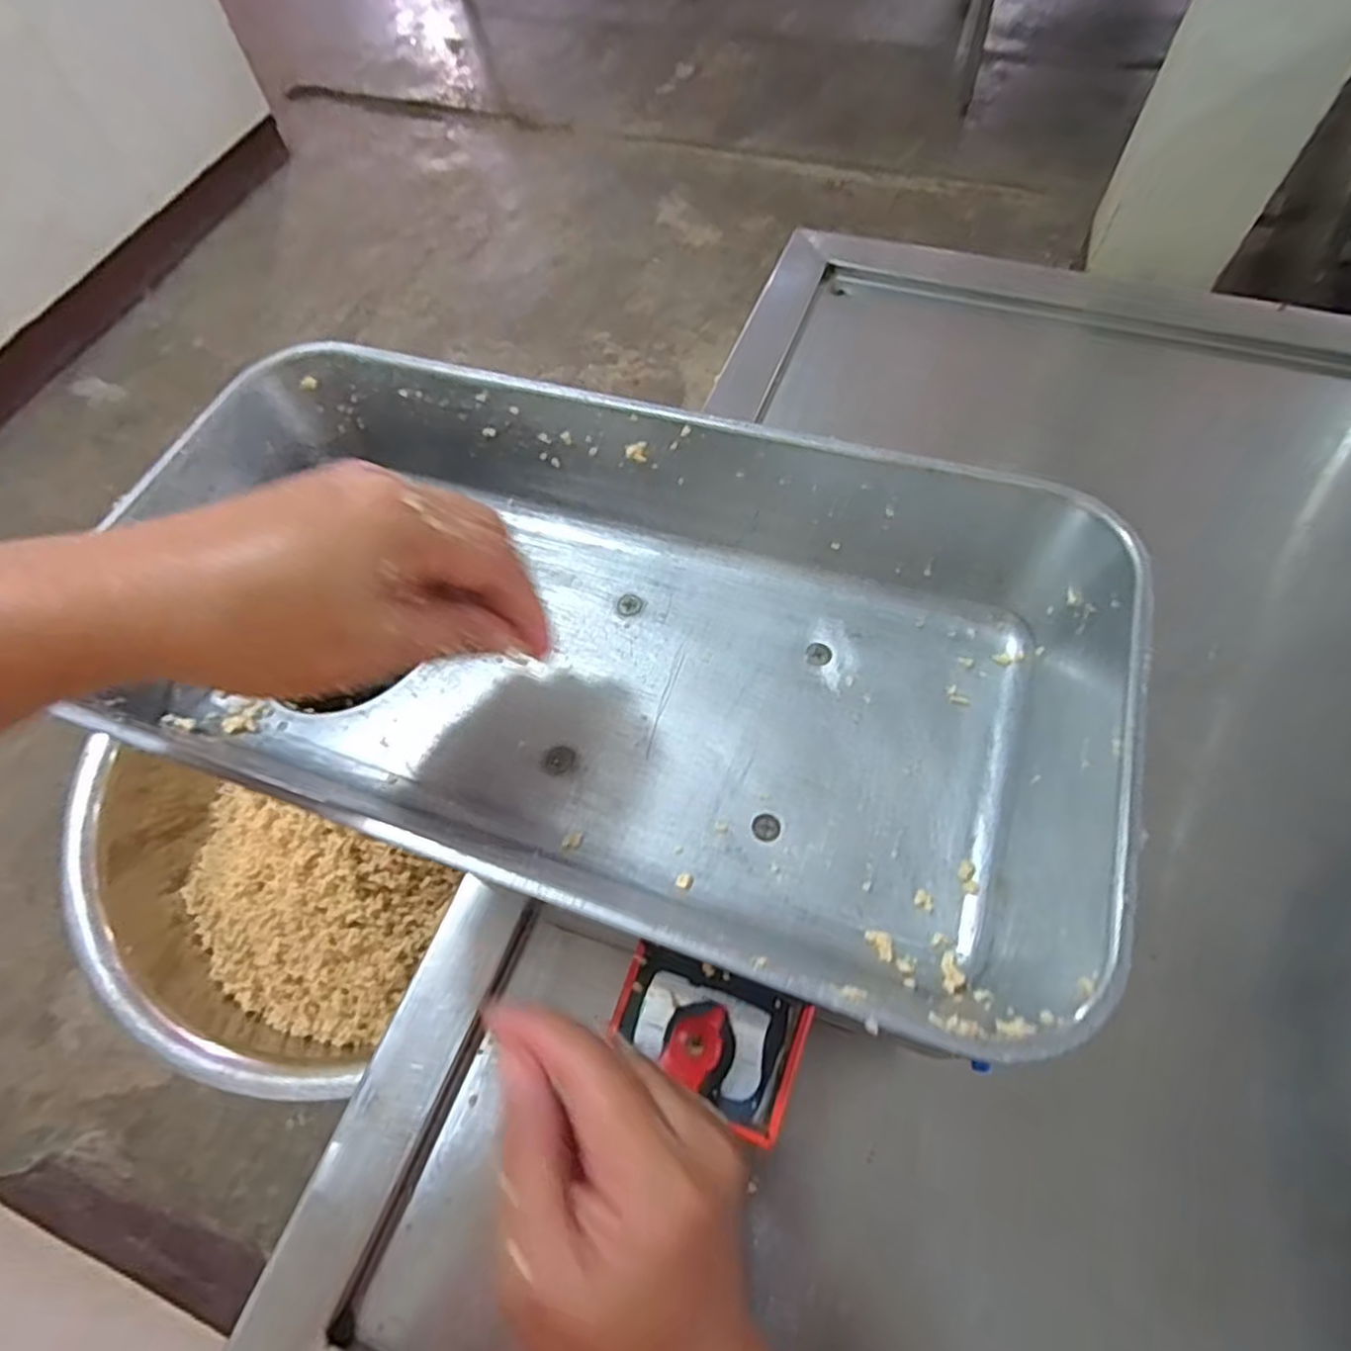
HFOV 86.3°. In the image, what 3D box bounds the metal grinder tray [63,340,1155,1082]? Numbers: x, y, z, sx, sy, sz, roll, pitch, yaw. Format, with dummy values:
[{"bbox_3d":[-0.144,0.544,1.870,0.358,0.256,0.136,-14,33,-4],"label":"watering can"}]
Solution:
[{"bbox_3d":[-0.038,-0.016,0.291,0.381,0.071,0.195,16,64,12],"label":"metal grinder tray"}]

